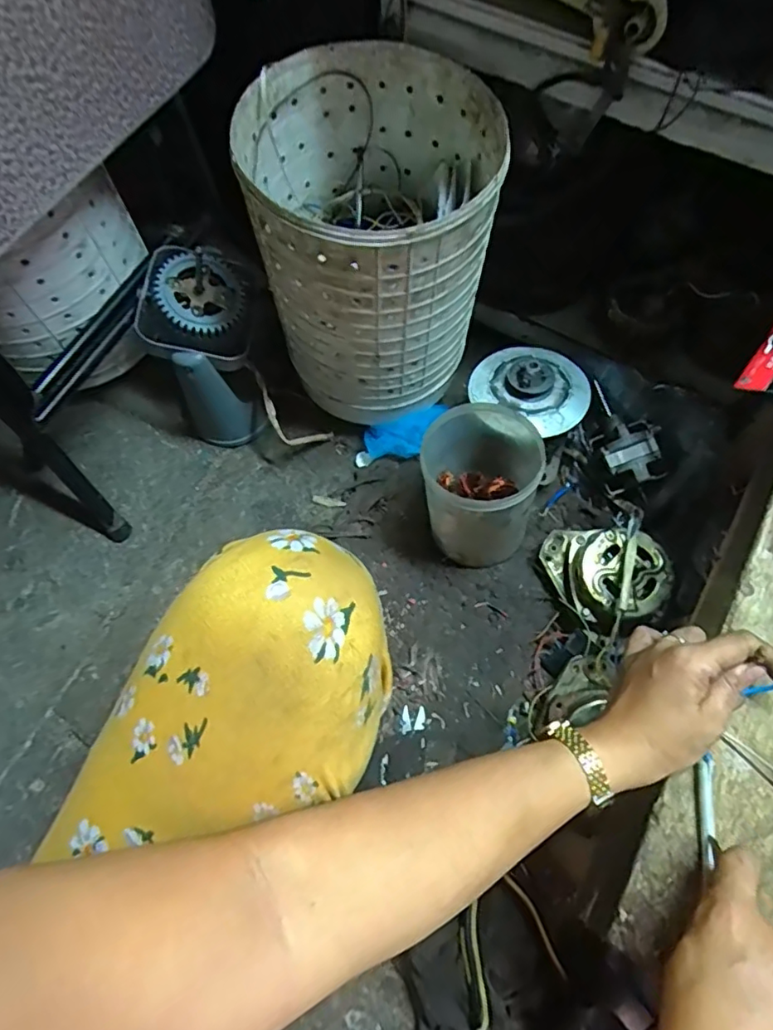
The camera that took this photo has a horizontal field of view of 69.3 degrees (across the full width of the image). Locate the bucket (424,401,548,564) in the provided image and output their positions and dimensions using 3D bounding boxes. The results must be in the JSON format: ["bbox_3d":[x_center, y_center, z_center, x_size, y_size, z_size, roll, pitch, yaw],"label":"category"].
[{"bbox_3d":[0.113,-0.032,0.693,0.142,0.173,0.152,12,69,6],"label":"bucket"}]

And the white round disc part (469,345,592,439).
[{"bbox_3d":[0.184,-0.168,0.714,0.142,0.041,0.145,-1,68,1],"label":"white round disc part"}]

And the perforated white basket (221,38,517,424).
[{"bbox_3d":[-0.013,-0.297,0.666,0.243,0.324,0.248,2,68,3],"label":"perforated white basket"}]

